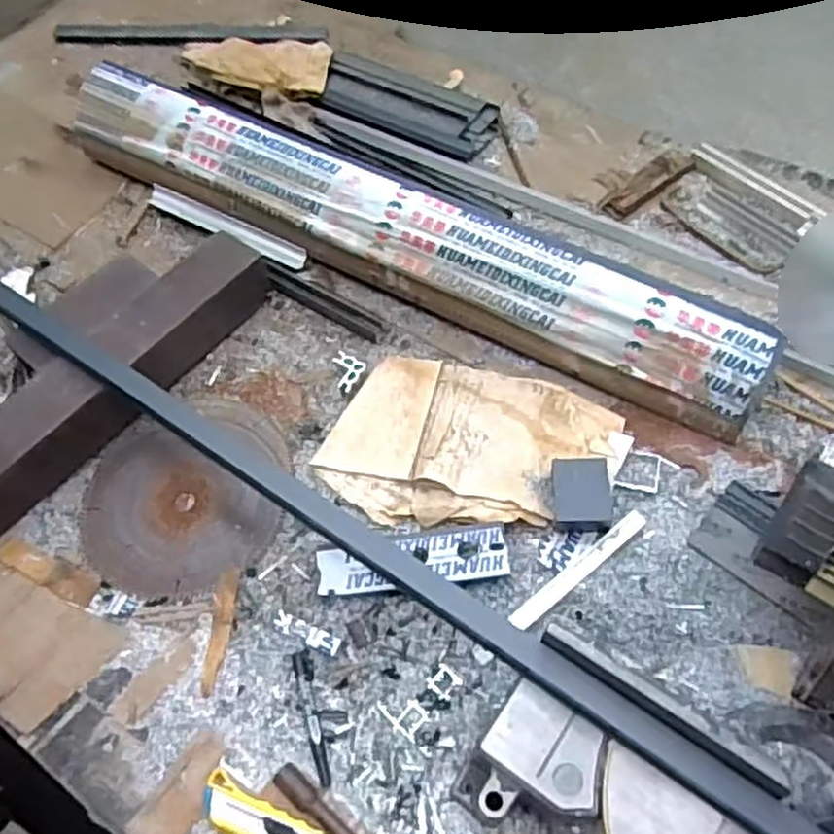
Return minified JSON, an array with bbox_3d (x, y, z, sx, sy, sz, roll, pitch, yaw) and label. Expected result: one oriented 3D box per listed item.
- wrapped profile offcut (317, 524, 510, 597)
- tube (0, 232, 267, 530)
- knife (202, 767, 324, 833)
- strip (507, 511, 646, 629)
[{"bbox_3d":[-0.006,0.154,0.842,0.204,0.022,0.055,-6,58,0],"label":"wrapped profile offcut"},{"bbox_3d":[-0.387,-0.044,0.949,0.092,0.081,0.511,33,66,22],"label":"tube"},{"bbox_3d":[-0.119,0.381,0.710,0.179,0.020,0.041,20,61,15],"label":"knife"},{"bbox_3d":[0.172,0.162,0.833,0.187,0.012,0.023,-35,62,-17],"label":"strip"}]

